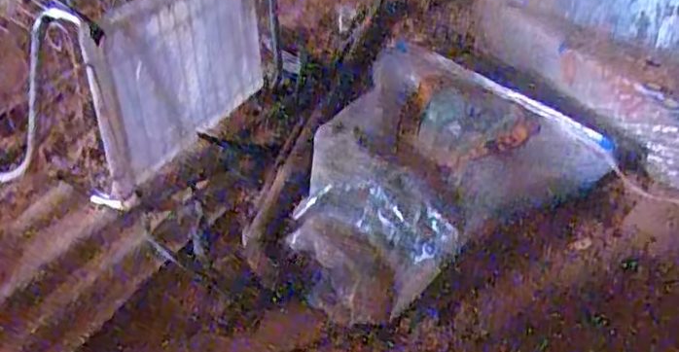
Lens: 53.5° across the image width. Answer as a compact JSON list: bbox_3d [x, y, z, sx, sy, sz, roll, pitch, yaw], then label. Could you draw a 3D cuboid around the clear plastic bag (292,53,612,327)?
[{"bbox_3d":[0.073,0.003,0.771,0.348,0.111,0.308,-29,43,-31],"label":"clear plastic bag"}]

